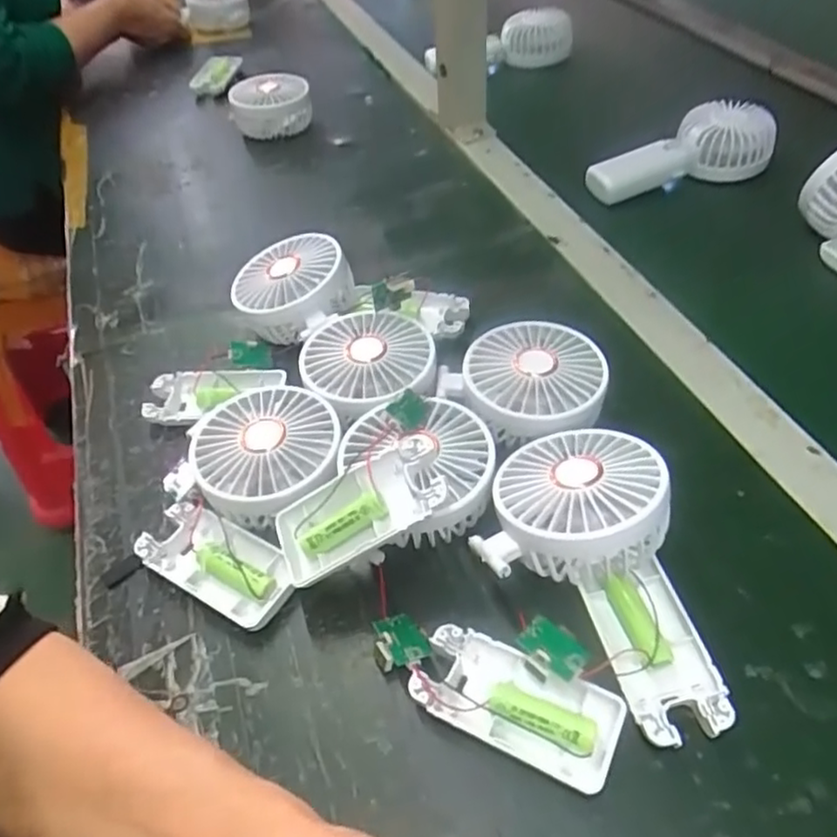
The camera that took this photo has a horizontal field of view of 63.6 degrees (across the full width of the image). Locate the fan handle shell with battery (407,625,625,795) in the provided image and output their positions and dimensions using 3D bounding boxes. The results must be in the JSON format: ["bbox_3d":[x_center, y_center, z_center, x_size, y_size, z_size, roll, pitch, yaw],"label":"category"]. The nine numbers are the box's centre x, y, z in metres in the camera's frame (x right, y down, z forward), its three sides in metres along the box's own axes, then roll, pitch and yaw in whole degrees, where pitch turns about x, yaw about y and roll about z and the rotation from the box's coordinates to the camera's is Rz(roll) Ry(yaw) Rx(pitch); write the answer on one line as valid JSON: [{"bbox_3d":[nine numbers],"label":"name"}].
[{"bbox_3d":[0.044,0.131,0.312,0.092,0.019,0.044,19,52,21],"label":"fan handle shell with battery"}]

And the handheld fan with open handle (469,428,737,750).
[{"bbox_3d":[0.084,0.074,0.334,0.096,0.060,0.159,-11,47,-5],"label":"handheld fan with open handle"}]

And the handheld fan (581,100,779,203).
[{"bbox_3d":[0.243,-0.242,0.630,0.177,0.056,0.075,-18,48,-12],"label":"handheld fan"}]

